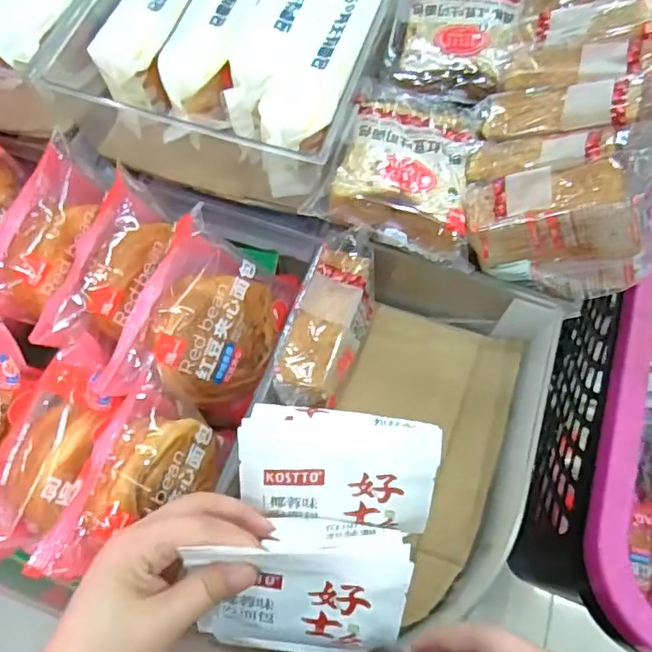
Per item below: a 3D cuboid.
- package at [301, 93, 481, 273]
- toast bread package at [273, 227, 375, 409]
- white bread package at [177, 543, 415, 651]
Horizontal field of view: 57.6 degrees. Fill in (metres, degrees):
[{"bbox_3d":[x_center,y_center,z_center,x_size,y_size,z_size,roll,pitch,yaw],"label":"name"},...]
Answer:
[{"bbox_3d":[0.058,-0.114,0.432,0.110,0.035,0.113,14,68,5],"label":"package"},{"bbox_3d":[0.000,0.007,0.438,0.049,0.094,0.125,19,69,7],"label":"toast bread package"},{"bbox_3d":[-0.012,0.147,0.315,0.105,0.077,0.023,6,25,8],"label":"white bread package"}]

